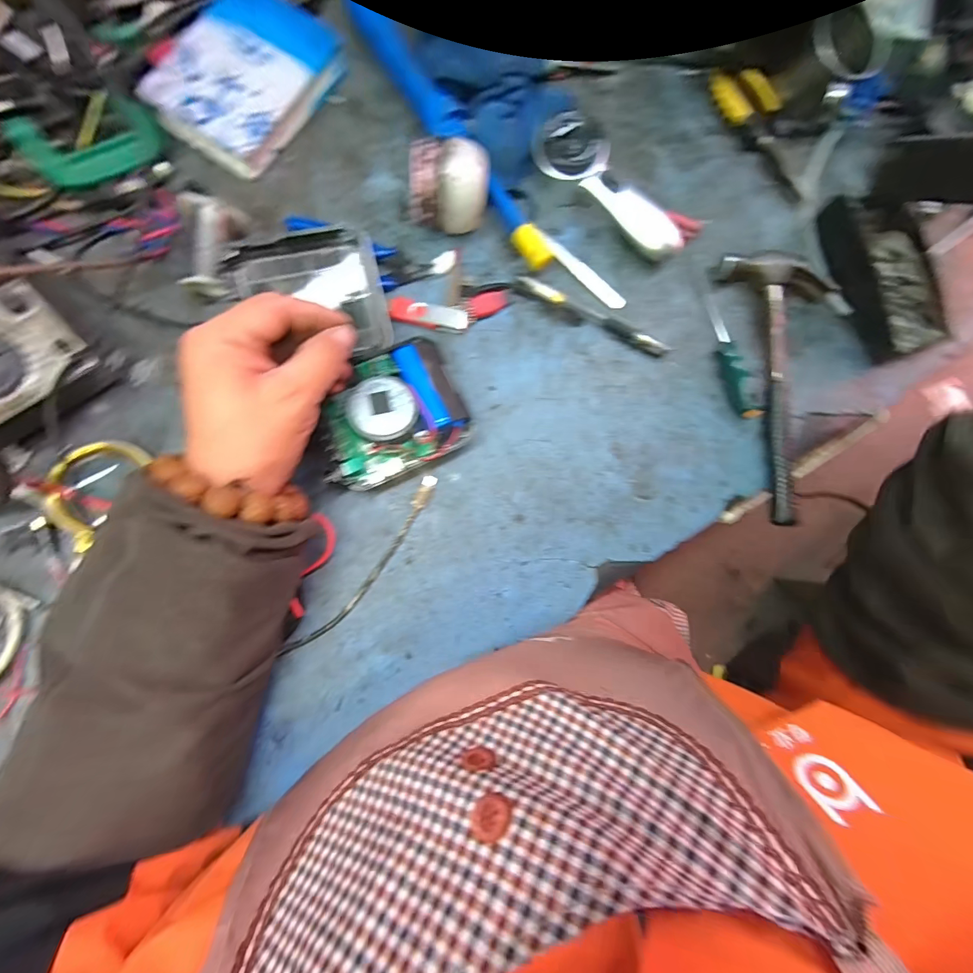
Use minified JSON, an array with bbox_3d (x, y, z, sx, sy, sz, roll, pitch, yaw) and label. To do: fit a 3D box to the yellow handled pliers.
[{"bbox_3d":[0.273,-0.352,0.405,0.057,0.012,0.148,-25,87,-8],"label":"yellow handled pliers"}]

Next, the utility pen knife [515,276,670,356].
[{"bbox_3d":[0.095,-0.152,0.363,0.145,0.011,0.015,24,82,-3],"label":"utility pen knife"}]

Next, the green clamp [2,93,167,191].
[{"bbox_3d":[-0.314,-0.278,0.326,0.096,0.025,0.048,-39,89,-8],"label":"green clamp"}]

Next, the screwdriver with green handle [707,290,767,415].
[{"bbox_3d":[0.222,-0.120,0.369,0.021,0.015,0.120,-9,85,-7],"label":"screwdriver with green handle"}]

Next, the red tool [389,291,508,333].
[{"bbox_3d":[-0.031,-0.148,0.349,0.099,0.008,0.032,-6,85,-7],"label":"red tool"}]

